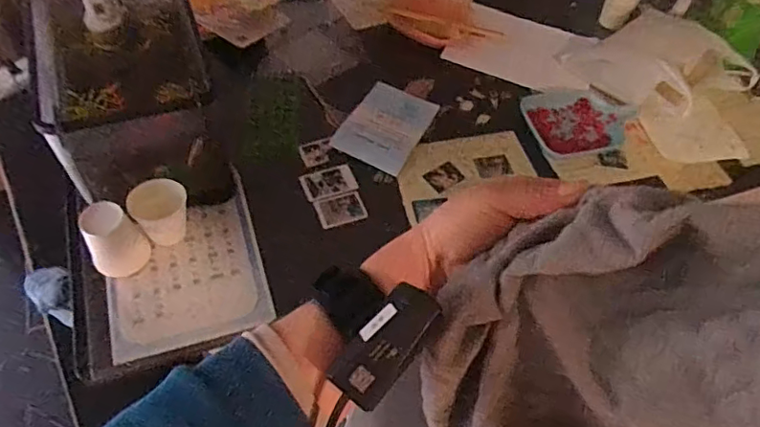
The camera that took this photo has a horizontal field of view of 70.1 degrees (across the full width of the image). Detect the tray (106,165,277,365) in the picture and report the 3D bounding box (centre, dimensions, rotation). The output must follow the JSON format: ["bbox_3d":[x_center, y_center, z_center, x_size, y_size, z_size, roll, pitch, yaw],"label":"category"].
[{"bbox_3d":[-0.281,0.088,0.789,0.211,0.031,0.244,-13,56,-15],"label":"tray"}]

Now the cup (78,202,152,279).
[{"bbox_3d":[-0.371,0.036,0.756,0.072,0.084,0.072,3,53,-3],"label":"cup"}]

